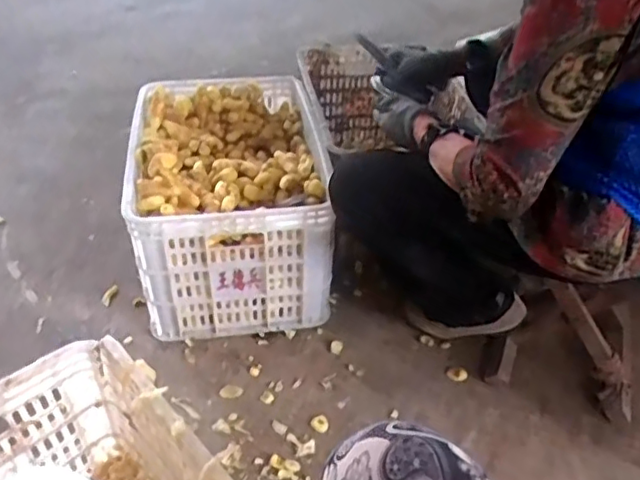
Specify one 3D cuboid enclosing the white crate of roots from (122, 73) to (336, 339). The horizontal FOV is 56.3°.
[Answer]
[{"bbox_3d":[-0.172,-0.069,1.168,0.341,0.298,0.406,-6,43,-8],"label":"white crate of roots"}]

